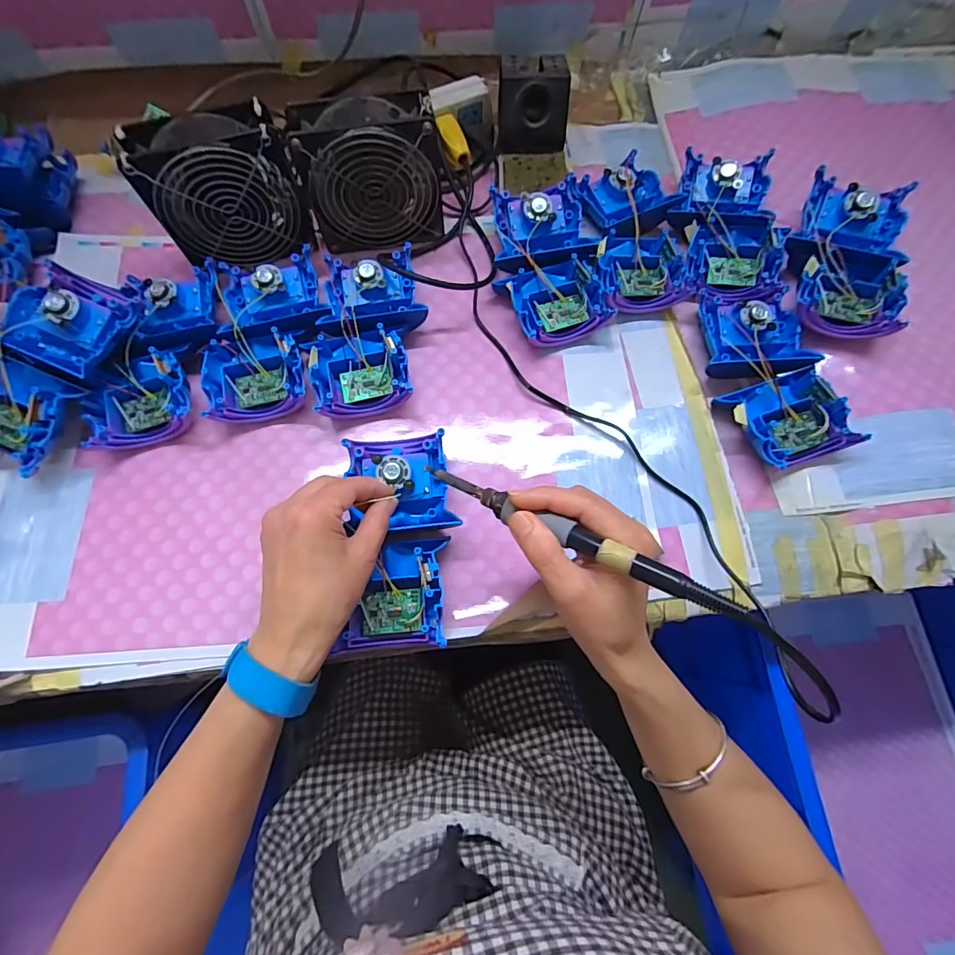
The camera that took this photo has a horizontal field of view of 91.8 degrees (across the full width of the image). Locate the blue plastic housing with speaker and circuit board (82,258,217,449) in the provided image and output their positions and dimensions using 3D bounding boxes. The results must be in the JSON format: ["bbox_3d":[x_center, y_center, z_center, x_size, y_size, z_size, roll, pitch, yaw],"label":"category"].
[{"bbox_3d":[-0.278,-0.108,0.407,0.090,0.039,0.173,-1,72,0],"label":"blue plastic housing with speaker and circuit board"}]

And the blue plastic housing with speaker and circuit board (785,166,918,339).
[{"bbox_3d":[0.332,-0.197,0.424,0.085,0.055,0.158,14,71,4],"label":"blue plastic housing with speaker and circuit board"}]

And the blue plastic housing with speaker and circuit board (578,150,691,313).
[{"bbox_3d":[0.154,-0.243,0.457,0.095,0.037,0.181,-5,72,-2],"label":"blue plastic housing with speaker and circuit board"}]

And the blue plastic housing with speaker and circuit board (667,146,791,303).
[{"bbox_3d":[0.242,-0.246,0.453,0.100,0.034,0.178,10,73,3],"label":"blue plastic housing with speaker and circuit board"}]

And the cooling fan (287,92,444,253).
[{"bbox_3d":[-0.096,-0.274,0.425,0.122,0.110,0.054,-9,72,-3],"label":"cooling fan"}]

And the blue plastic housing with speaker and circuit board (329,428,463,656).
[{"bbox_3d":[-0.061,0.046,0.352,0.080,0.030,0.159,1,75,0],"label":"blue plastic housing with speaker and circuit board"}]

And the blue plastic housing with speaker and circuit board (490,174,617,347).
[{"bbox_3d":[0.065,-0.203,0.440,0.096,0.044,0.170,-8,72,-2],"label":"blue plastic housing with speaker and circuit board"}]

